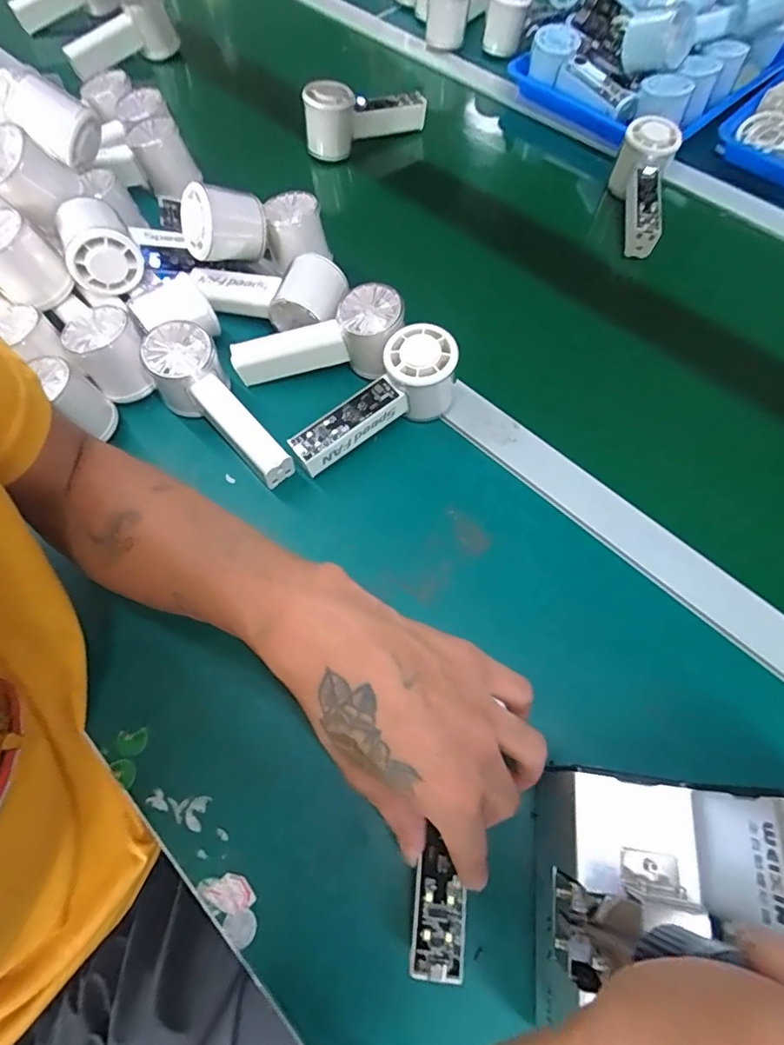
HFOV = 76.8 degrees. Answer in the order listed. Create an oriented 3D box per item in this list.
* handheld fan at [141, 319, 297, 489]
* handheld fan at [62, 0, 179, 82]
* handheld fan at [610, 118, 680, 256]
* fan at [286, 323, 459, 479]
[{"bbox_3d":[-0.131,-0.086,0.400,0.049,0.048,0.138,-42,88,-18],"label":"handheld fan"},{"bbox_3d":[-0.388,-0.691,0.708,0.153,0.056,0.072,-10,65,12],"label":"handheld fan"},{"bbox_3d":[0.271,-0.361,0.539,0.055,0.051,0.149,8,79,3],"label":"handheld fan"},{"bbox_3d":[-0.013,-0.093,0.403,0.148,0.053,0.052,-39,71,-2],"label":"fan"}]

